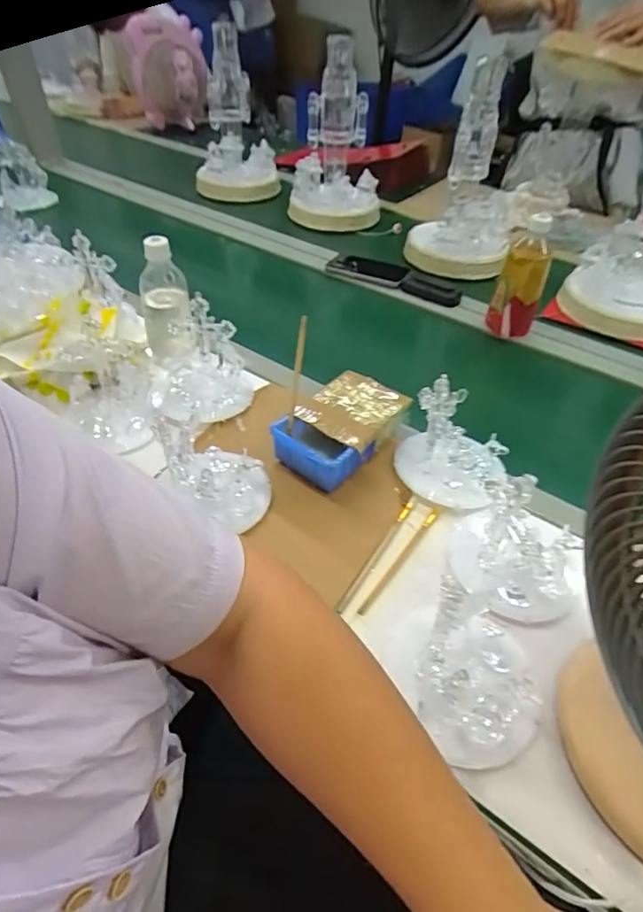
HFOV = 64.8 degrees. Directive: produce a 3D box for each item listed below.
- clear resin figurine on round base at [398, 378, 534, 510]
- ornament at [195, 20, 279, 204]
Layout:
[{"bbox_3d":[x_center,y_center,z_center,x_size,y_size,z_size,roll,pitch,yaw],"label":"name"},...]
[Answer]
[{"bbox_3d":[0.151,-0.022,0.570,0.119,0.111,0.115,12,45,9],"label":"clear resin figurine on round base"},{"bbox_3d":[-0.228,-0.871,1.310,0.212,0.352,0.215,-6,45,-9],"label":"ornament"}]

